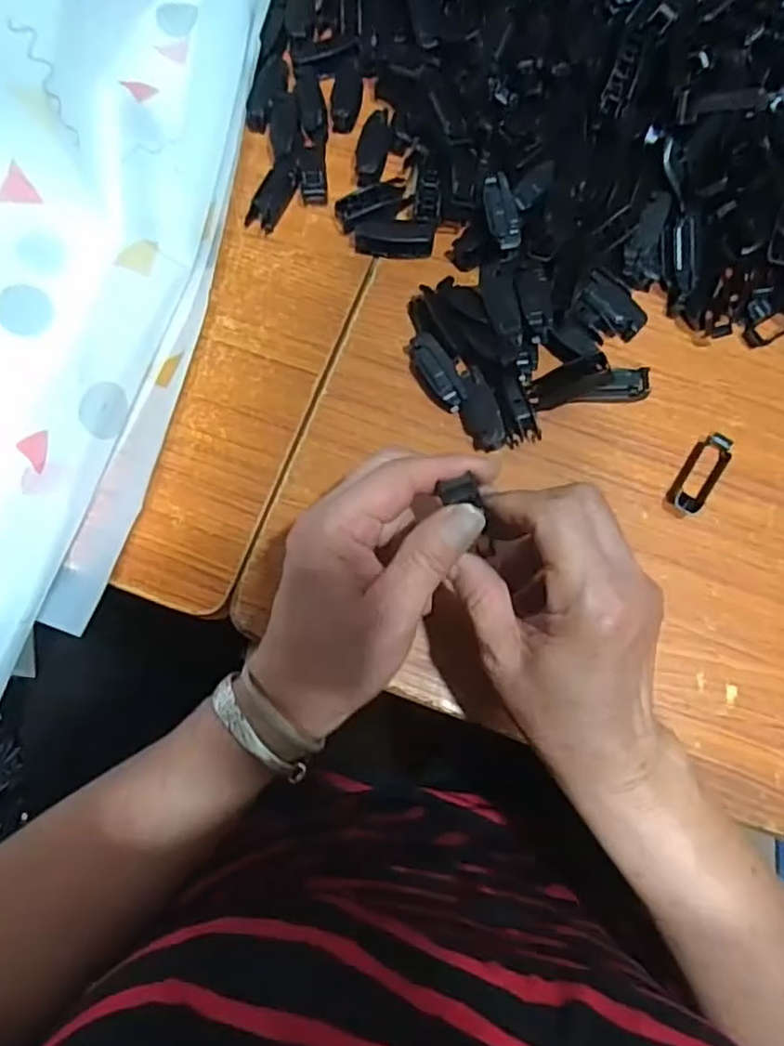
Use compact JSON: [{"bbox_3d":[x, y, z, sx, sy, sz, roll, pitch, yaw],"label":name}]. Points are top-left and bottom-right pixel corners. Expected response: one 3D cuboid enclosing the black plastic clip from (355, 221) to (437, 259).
[{"bbox_3d":[0.002,-0.181,0.410,0.049,0.013,0.023,1,78,-1],"label":"black plastic clip"}]

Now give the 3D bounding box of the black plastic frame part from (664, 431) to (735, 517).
[{"bbox_3d":[0.184,-0.029,0.385,0.021,0.009,0.057,33,79,6],"label":"black plastic frame part"}]

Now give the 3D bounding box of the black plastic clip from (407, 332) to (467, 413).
[{"bbox_3d":[0.027,-0.090,0.388,0.020,0.015,0.048,-31,80,-8],"label":"black plastic clip"}]

